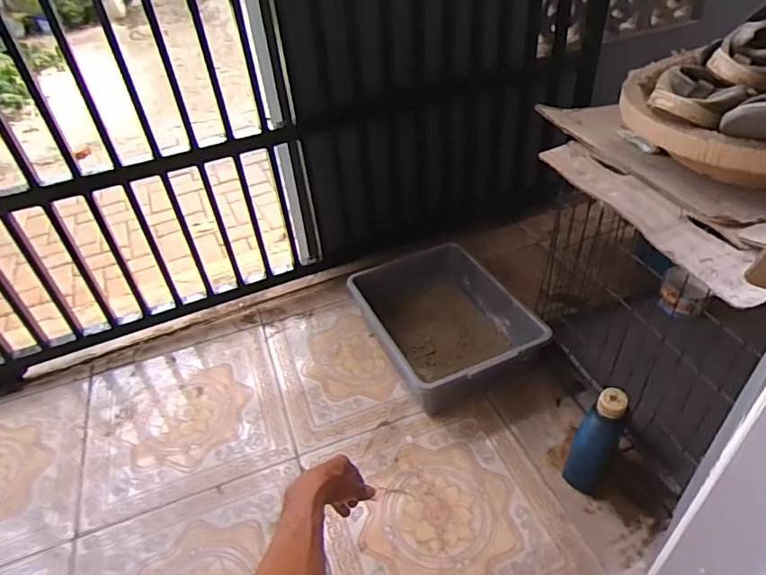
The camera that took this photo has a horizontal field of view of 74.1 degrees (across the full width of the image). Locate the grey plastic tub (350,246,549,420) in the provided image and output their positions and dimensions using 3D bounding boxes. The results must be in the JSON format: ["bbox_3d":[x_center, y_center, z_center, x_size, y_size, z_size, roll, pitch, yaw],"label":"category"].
[{"bbox_3d":[0.134,0.069,1.148,0.306,0.130,0.391,-20,42,-16],"label":"grey plastic tub"}]

